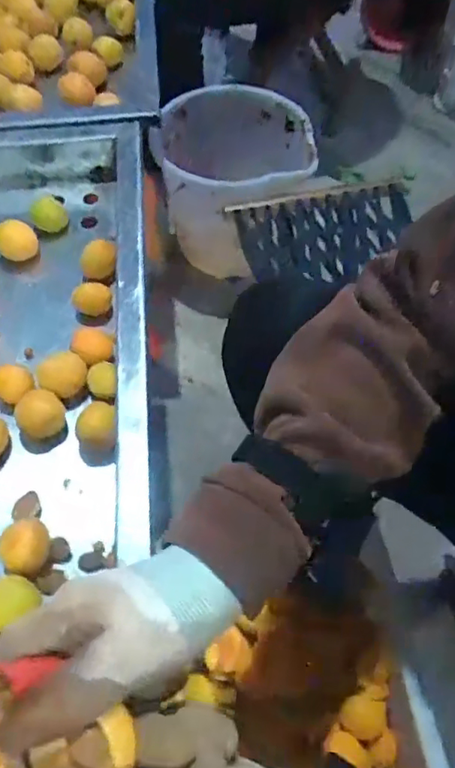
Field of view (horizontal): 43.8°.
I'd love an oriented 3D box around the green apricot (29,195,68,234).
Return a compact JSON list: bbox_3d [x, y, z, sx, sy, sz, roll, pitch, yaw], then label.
[{"bbox_3d":[-0.194,-0.182,0.621,0.037,0.043,0.030,-18,61,-8],"label":"green apricot"}]

